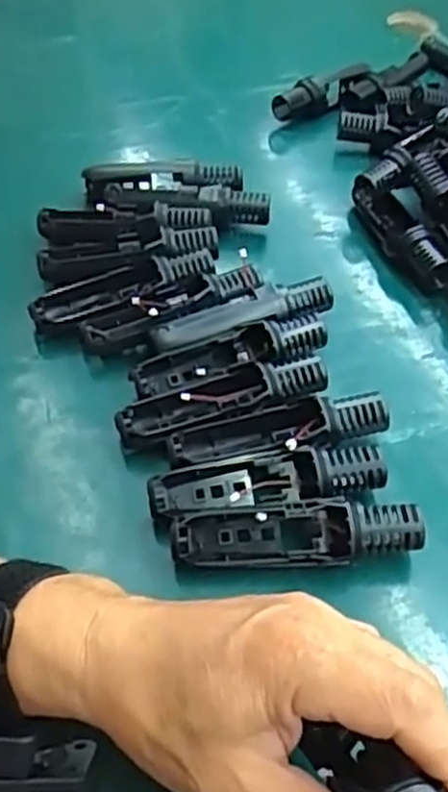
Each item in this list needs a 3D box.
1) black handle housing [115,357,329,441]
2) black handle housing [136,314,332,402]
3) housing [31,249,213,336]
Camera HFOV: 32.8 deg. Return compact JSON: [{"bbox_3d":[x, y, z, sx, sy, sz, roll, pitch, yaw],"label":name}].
[{"bbox_3d":[0.000,0.003,0.436,0.122,0.030,0.025,-13,49,-13],"label":"black handle housing"},{"bbox_3d":[0.005,-0.021,0.460,0.119,0.028,0.031,-13,49,-13],"label":"black handle housing"},{"bbox_3d":[-0.065,-0.069,0.499,0.121,0.028,0.029,-16,49,-15],"label":"housing"}]

